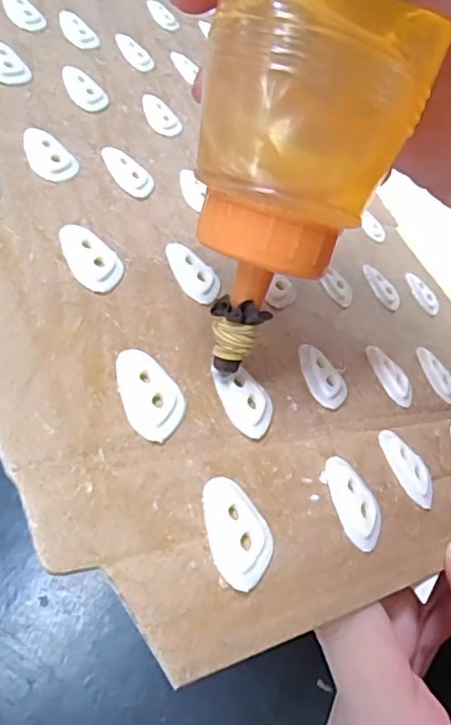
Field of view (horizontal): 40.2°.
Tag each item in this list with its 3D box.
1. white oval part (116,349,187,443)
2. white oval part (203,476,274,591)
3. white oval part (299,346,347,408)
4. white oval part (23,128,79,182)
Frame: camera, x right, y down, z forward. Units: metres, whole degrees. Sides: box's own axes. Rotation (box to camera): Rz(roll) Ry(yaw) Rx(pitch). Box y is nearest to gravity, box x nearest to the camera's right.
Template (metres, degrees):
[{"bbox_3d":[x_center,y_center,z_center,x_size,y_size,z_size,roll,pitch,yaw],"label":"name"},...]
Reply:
[{"bbox_3d":[-0.018,0.007,0.153,0.017,0.004,0.026,-4,54,-36],"label":"white oval part"},{"bbox_3d":[0.003,0.039,0.141,0.016,0.004,0.026,0,50,-31],"label":"white oval part"},{"bbox_3d":[0.030,0.005,0.199,0.019,0.005,0.024,-9,58,-41],"label":"white oval part"},{"bbox_3d":[-0.056,-0.067,0.198,0.016,0.004,0.023,2,54,-32],"label":"white oval part"}]

